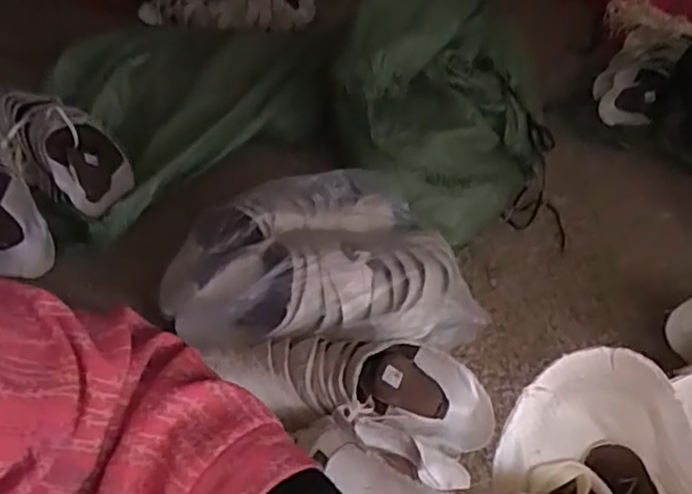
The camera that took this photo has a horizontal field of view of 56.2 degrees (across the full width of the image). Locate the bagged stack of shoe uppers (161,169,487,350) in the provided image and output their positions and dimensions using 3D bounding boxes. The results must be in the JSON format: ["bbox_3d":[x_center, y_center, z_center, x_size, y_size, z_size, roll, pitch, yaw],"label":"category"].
[{"bbox_3d":[-0.044,0.030,1.006,0.442,0.154,0.288,-8,43,-14],"label":"bagged stack of shoe uppers"}]

